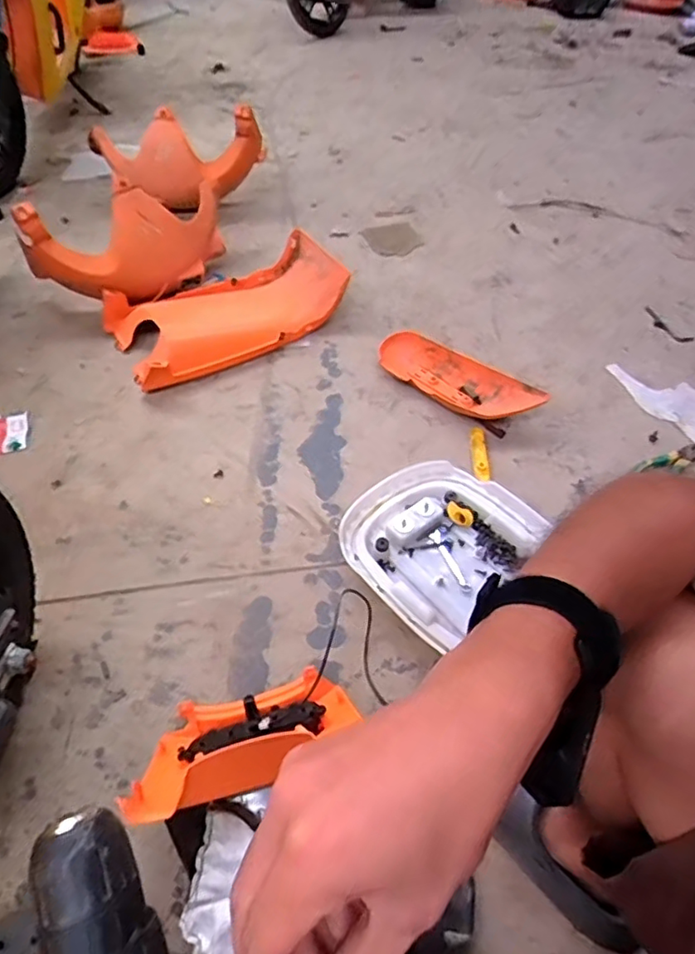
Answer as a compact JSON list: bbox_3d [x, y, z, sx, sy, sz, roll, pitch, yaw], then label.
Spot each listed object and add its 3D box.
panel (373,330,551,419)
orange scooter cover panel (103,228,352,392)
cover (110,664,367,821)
[{"bbox_3d":[0.204,-0.184,1.092,0.326,0.061,0.103,35,56,25],"label":"panel"},{"bbox_3d":[-0.247,-0.366,1.245,0.494,0.106,0.287,-28,55,-24],"label":"orange scooter cover panel"},{"bbox_3d":[-0.110,0.285,0.648,0.236,0.144,0.132,-11,50,-12],"label":"cover"}]

